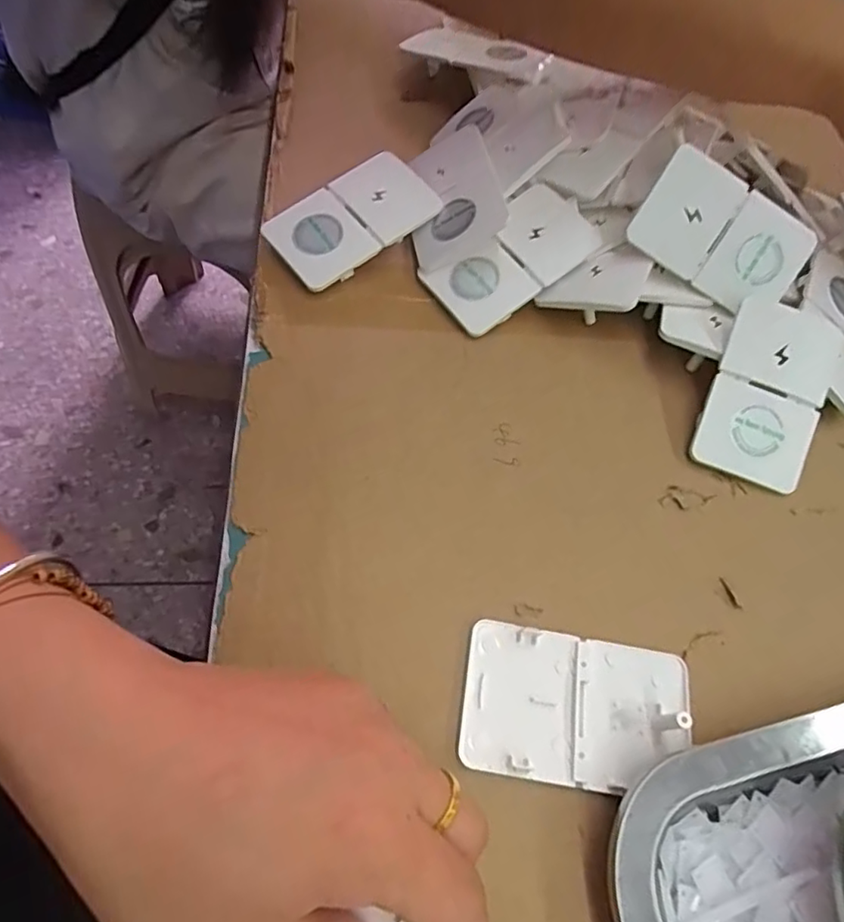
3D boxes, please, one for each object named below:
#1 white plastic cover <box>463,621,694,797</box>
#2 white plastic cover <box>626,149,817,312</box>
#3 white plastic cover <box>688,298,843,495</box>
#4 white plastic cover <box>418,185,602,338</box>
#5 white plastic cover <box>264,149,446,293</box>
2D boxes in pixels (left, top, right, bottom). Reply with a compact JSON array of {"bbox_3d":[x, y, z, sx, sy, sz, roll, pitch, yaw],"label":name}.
[{"bbox_3d":[0.058,0.092,0.220,0.085,0.006,0.051,8,62,2],"label":"white plastic cover"},{"bbox_3d":[0.150,-0.112,0.293,0.084,0.005,0.051,30,104,-7],"label":"white plastic cover"},{"bbox_3d":[0.169,-0.034,0.285,0.057,0.011,0.093,25,82,0],"label":"white plastic cover"},{"bbox_3d":[0.047,-0.106,0.307,0.088,0.007,0.049,-38,78,-9],"label":"white plastic cover"},{"bbox_3d":[-0.038,-0.128,0.310,0.085,0.008,0.052,-37,72,-13],"label":"white plastic cover"}]

